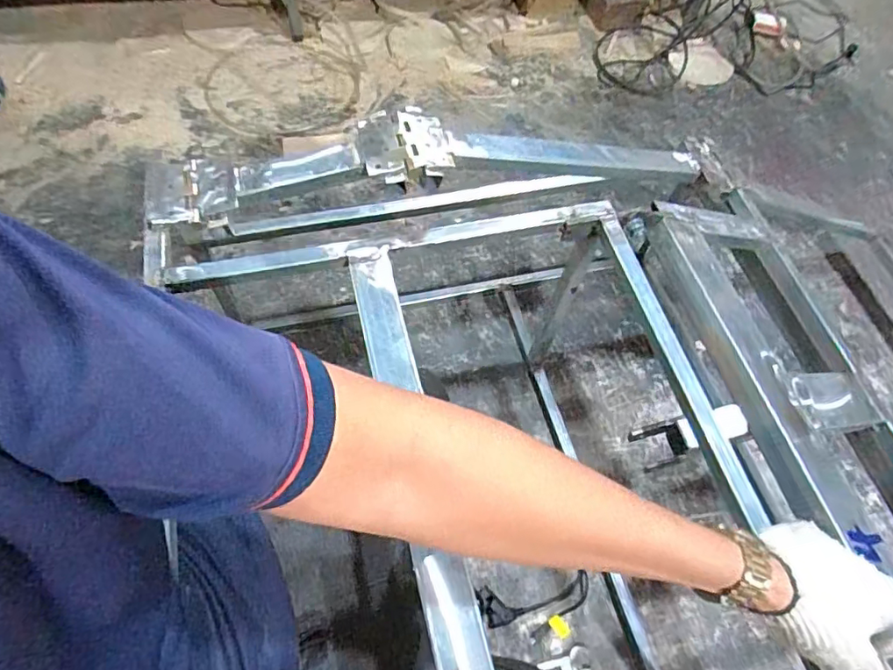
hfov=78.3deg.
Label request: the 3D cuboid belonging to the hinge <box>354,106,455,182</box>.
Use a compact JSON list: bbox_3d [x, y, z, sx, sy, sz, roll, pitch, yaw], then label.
[{"bbox_3d":[-0.042,-0.195,0.561,0.092,0.021,0.093,-7,63,-8],"label":"hinge"}]

